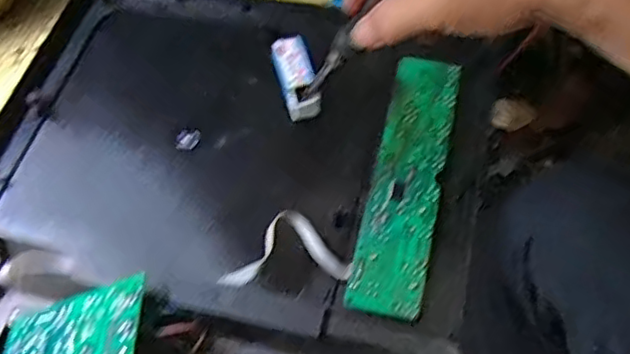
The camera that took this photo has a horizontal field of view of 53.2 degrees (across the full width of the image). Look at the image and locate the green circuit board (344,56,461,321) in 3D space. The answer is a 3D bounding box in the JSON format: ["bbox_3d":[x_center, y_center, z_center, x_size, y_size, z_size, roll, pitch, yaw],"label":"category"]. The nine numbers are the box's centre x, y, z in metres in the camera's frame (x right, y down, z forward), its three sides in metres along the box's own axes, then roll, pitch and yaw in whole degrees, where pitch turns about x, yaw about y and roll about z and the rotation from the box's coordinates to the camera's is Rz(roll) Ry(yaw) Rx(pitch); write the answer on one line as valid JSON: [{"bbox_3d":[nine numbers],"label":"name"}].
[{"bbox_3d":[0.065,-0.002,0.440,0.047,0.008,0.204,12,59,8],"label":"green circuit board"}]

